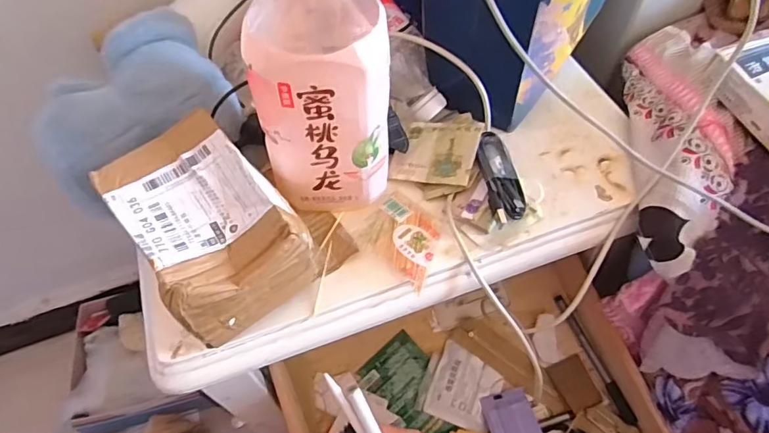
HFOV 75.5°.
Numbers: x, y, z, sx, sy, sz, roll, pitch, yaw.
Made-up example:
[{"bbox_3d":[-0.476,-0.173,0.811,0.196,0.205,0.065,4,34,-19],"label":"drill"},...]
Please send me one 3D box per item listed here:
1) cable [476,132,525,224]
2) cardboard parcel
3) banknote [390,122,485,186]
[{"bbox_3d":[0.094,-0.031,0.397,0.030,0.017,0.082,-8,55,-3],"label":"cable"},{"bbox_3d":[-0.120,0.006,0.347,0.096,0.071,0.132,-34,60,-19],"label":"cardboard parcel"},{"bbox_3d":[0.044,-0.055,0.420,0.070,0.006,0.060,7,69,26],"label":"banknote"}]

